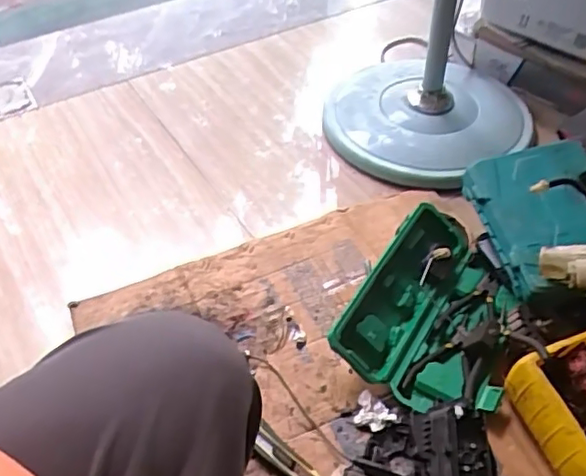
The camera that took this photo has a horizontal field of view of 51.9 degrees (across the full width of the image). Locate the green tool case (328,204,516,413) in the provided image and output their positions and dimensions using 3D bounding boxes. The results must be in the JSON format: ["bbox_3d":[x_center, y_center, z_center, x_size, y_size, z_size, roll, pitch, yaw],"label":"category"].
[{"bbox_3d":[0.207,0.090,0.823,0.213,0.073,0.304,24,53,22],"label":"green tool case"}]

